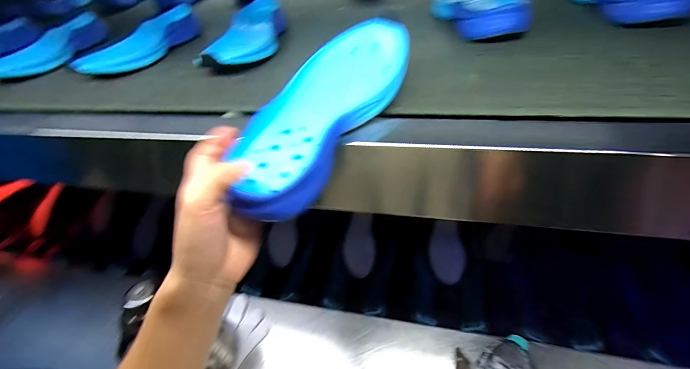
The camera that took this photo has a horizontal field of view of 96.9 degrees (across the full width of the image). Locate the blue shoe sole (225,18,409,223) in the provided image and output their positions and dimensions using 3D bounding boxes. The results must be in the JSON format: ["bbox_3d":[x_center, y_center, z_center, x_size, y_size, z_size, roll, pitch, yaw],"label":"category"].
[{"bbox_3d":[-0.017,-0.070,0.279,0.086,0.033,0.235,20,63,22],"label":"blue shoe sole"}]

